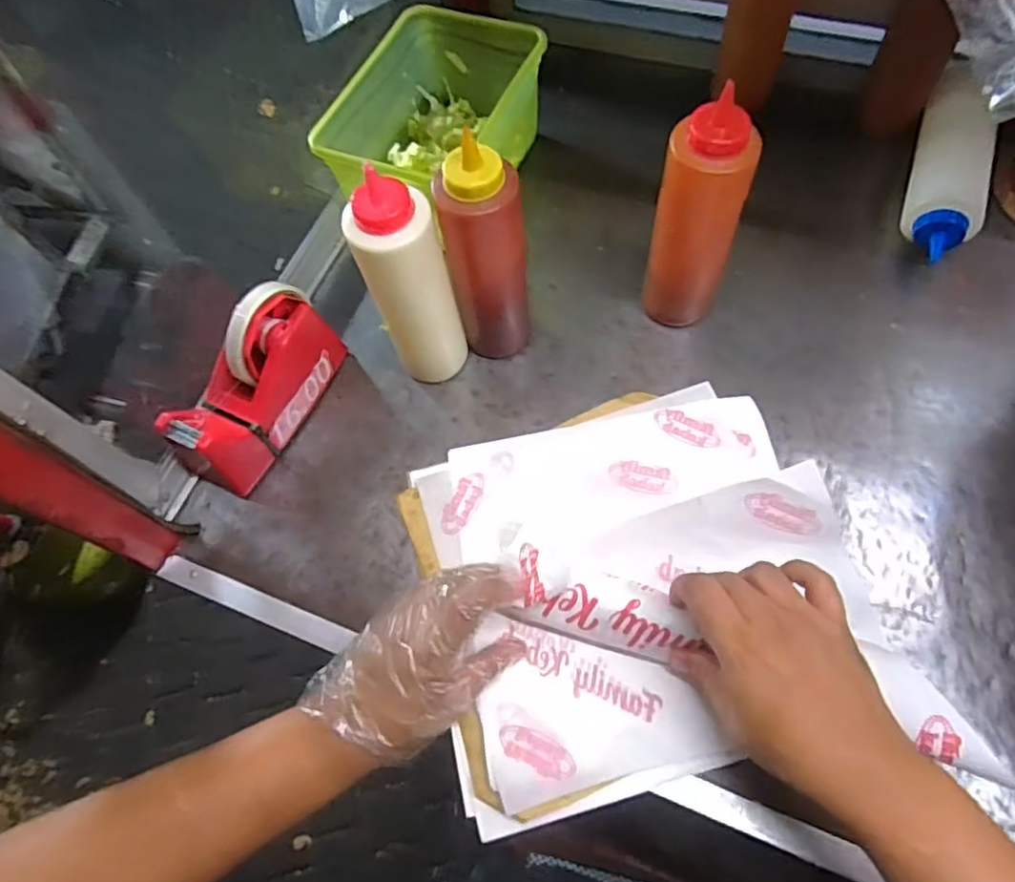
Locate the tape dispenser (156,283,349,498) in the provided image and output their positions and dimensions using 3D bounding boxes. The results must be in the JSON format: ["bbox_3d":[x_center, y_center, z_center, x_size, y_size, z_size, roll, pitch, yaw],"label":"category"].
[{"bbox_3d":[-0.206,-0.046,0.526,0.063,0.099,0.156,26,70,14],"label":"tape dispenser"}]

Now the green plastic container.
[{"bbox_3d":[-0.067,-0.300,0.627,0.144,0.102,0.212,26,70,14],"label":"green plastic container"}]

